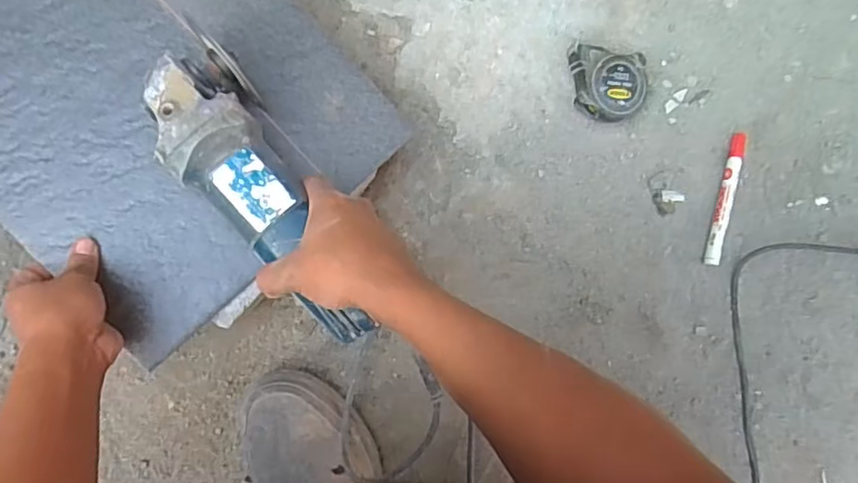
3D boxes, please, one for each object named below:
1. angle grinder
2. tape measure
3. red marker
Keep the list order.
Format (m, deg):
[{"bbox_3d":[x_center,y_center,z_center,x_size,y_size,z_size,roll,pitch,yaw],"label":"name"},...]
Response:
[{"bbox_3d":[-0.133,-0.028,0.476,0.078,0.083,0.251,-31,89,-8],"label":"angle grinder"},{"bbox_3d":[0.182,-0.161,0.620,0.083,0.041,0.073,7,88,-8],"label":"tape measure"},{"bbox_3d":[0.325,-0.047,0.651,0.019,0.012,0.148,14,84,-6],"label":"red marker"}]

